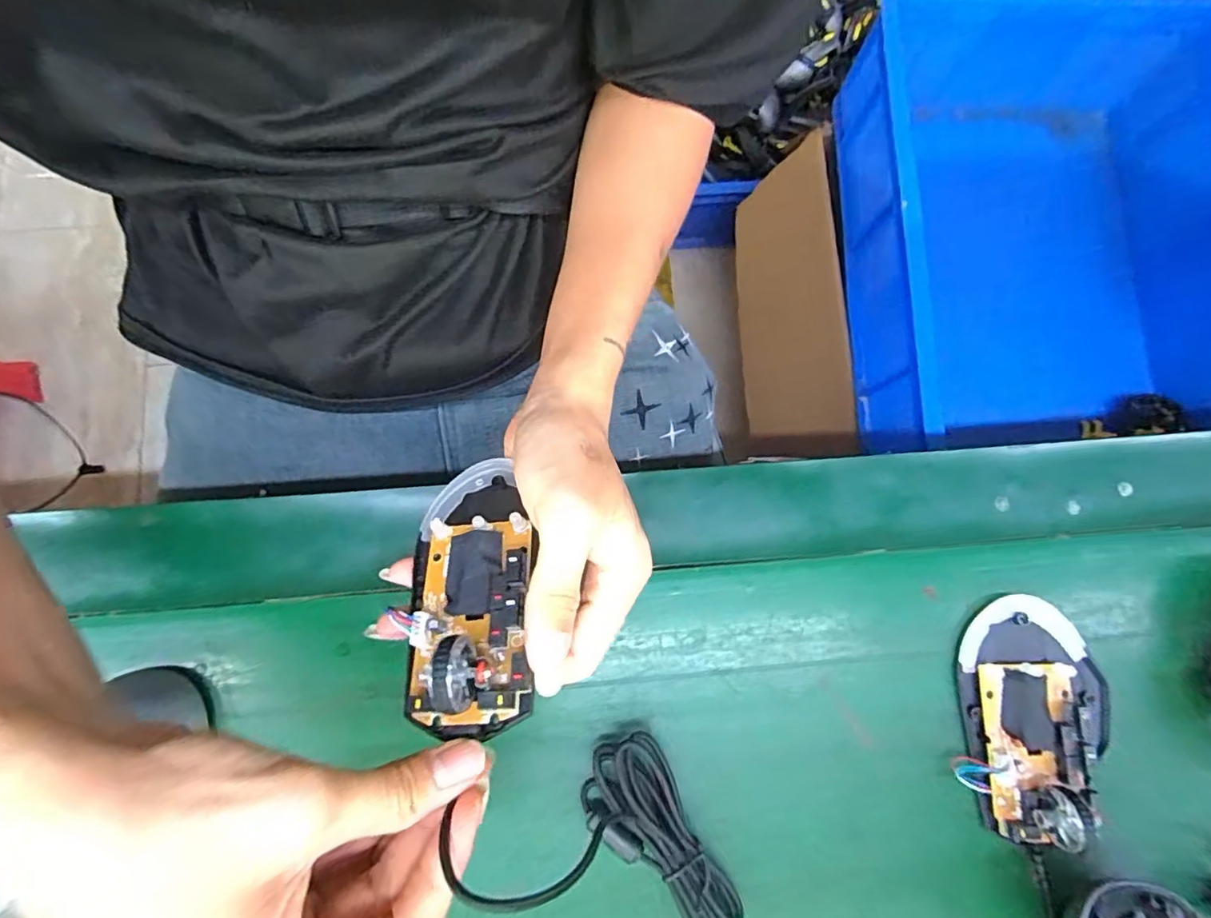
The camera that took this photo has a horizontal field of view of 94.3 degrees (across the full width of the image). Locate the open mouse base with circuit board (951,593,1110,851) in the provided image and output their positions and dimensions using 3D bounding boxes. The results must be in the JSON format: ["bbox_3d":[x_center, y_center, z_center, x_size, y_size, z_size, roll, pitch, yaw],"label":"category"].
[{"bbox_3d":[0.210,0.123,0.267,0.072,0.026,0.107,8,78,1],"label":"open mouse base with circuit board"}]

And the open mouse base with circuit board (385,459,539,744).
[{"bbox_3d":[-0.056,0.048,0.227,0.049,0.031,0.111,-6,53,-3],"label":"open mouse base with circuit board"}]

